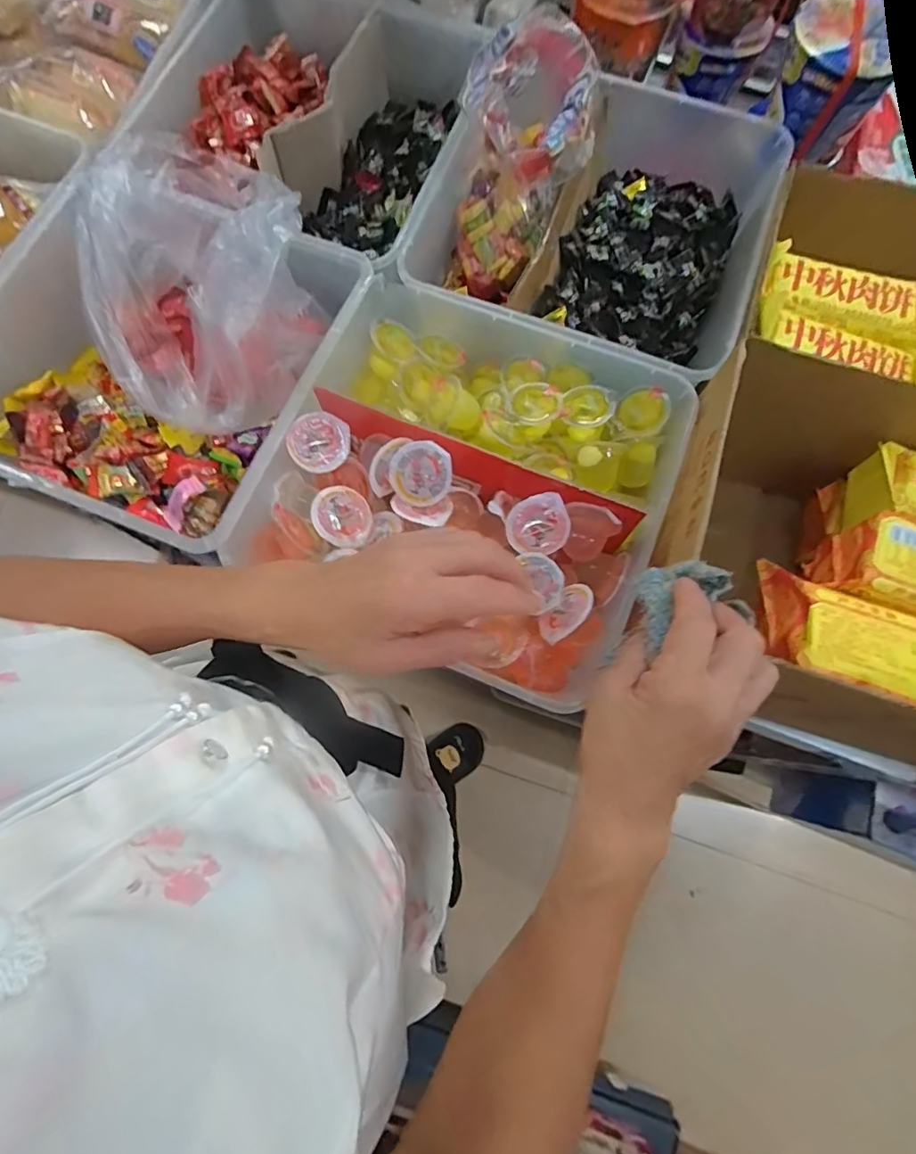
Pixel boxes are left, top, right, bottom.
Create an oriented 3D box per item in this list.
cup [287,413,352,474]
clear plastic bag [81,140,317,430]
[{"bbox_3d":[-0.115,-0.111,0.444,0.050,0.029,0.048,-26,92,-6],"label":"cup"},{"bbox_3d":[-0.238,-0.261,0.477,0.202,0.141,0.256,-40,79,-10],"label":"clear plastic bag"}]

